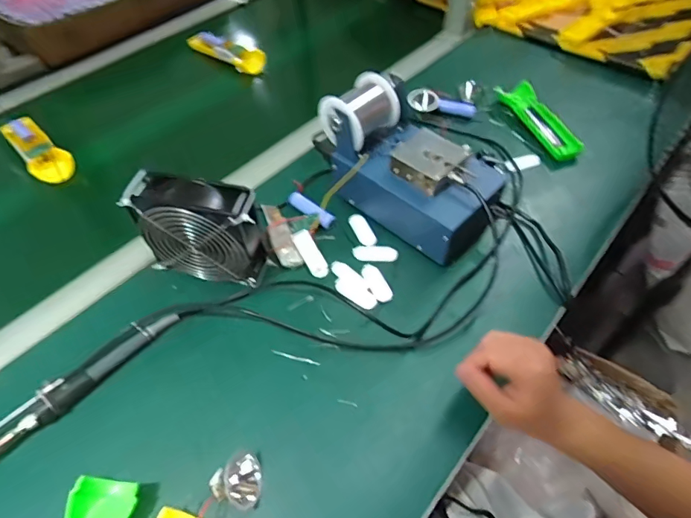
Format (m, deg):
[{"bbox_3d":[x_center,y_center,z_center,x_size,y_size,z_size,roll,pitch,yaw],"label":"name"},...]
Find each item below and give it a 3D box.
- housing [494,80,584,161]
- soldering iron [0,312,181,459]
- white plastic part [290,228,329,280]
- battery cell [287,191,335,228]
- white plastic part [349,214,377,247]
[{"bbox_3d":[0.293,-0.215,0.676,0.052,0.022,0.172,-13,53,-9],"label":"housing"},{"bbox_3d":[-0.261,0.121,0.427,0.030,0.019,0.211,33,59,23],"label":"soldering iron"},{"bbox_3d":[-0.041,-0.006,0.523,0.021,0.011,0.064,-26,77,-18],"label":"white plastic part"},{"bbox_3d":[-0.044,-0.063,0.561,0.071,0.018,0.018,35,60,25],"label":"battery cell"},{"bbox_3d":[0.021,-0.039,0.554,0.021,0.007,0.051,-19,54,-13],"label":"white plastic part"}]

